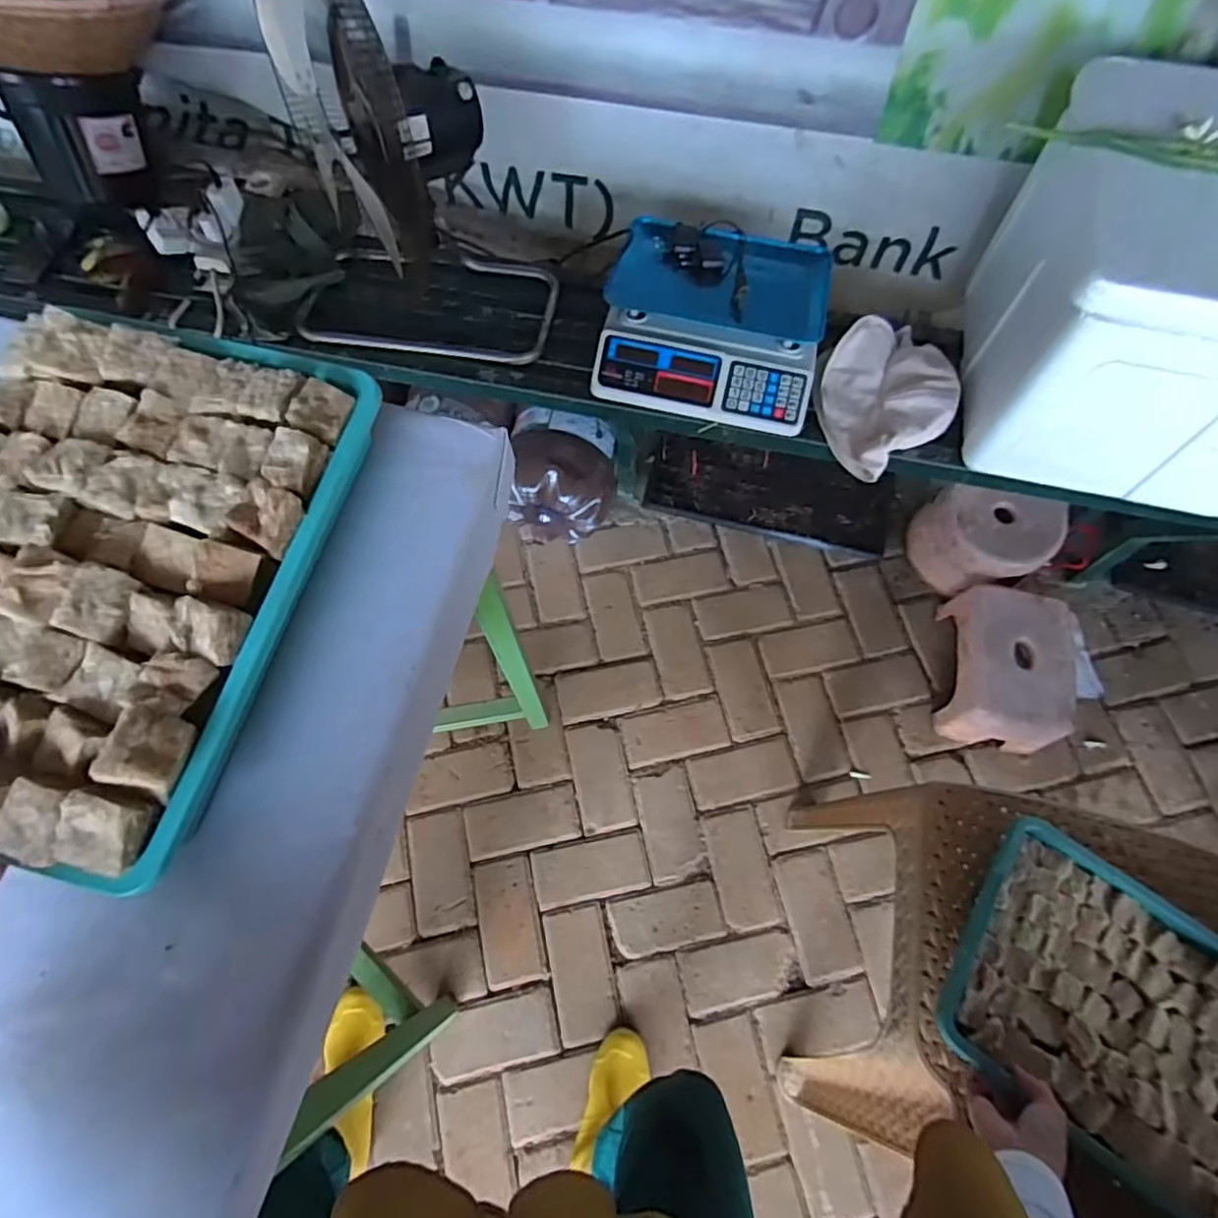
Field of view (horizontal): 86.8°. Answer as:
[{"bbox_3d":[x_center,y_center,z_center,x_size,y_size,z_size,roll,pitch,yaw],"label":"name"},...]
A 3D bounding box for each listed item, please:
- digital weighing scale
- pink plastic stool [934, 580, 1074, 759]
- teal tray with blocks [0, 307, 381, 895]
[{"bbox_3d":[0.159,-0.447,0.990,0.327,0.092,0.321,12,66,5],"label":"digital weighing scale"},{"bbox_3d":[0.740,0.113,1.220,0.180,0.192,0.282,9,66,3],"label":"pink plastic stool"},{"bbox_3d":[-0.324,-0.028,0.411,0.256,0.074,0.330,15,67,6],"label":"teal tray with blocks"}]

